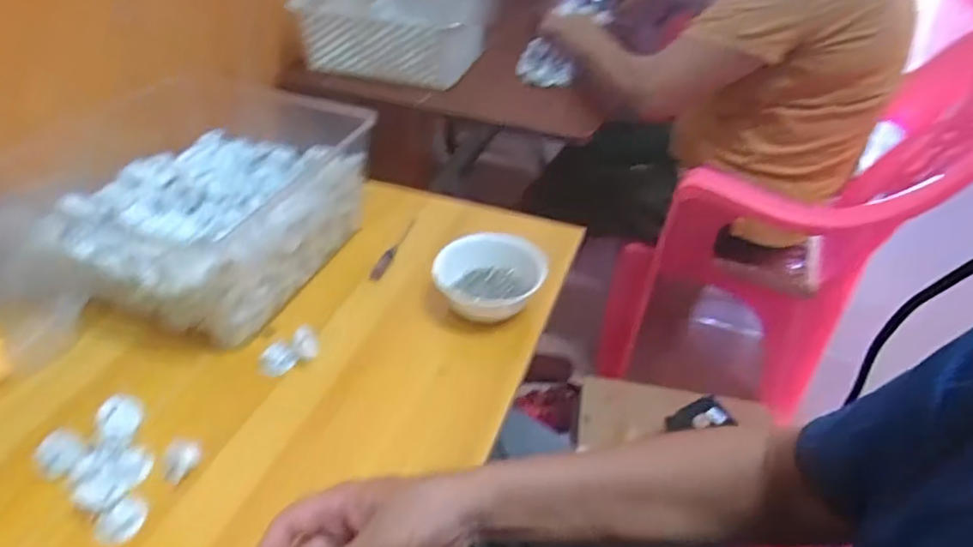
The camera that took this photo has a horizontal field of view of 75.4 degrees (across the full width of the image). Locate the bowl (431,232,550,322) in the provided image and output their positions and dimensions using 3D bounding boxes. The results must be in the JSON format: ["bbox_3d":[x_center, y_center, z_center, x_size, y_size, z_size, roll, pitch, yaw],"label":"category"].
[{"bbox_3d":[0.005,0.009,0.681,0.121,0.046,0.113,2,40,-2],"label":"bowl"}]

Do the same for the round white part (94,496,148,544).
[{"bbox_3d":[-0.279,0.189,0.481,0.026,0.011,0.036,24,44,23],"label":"round white part"}]

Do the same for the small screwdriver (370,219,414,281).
[{"bbox_3d":[-0.107,-0.030,0.746,0.013,0.010,0.117,15,41,13],"label":"small screwdriver"}]

